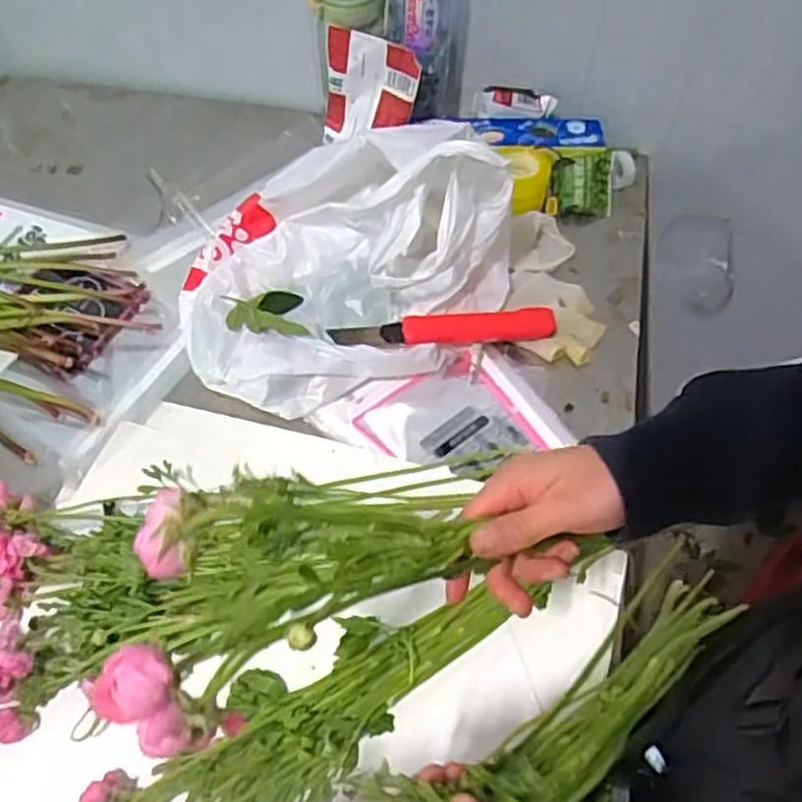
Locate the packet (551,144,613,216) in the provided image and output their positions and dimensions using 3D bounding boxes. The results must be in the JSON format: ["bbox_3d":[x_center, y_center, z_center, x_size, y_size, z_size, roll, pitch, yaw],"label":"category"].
[{"bbox_3d":[0.193,-0.229,0.808,0.065,0.069,0.015,-7,15,-7],"label":"packet"}]

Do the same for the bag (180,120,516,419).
[{"bbox_3d":[-0.064,-0.141,0.690,0.295,0.155,0.245,-27,63,-16],"label":"bag"}]

